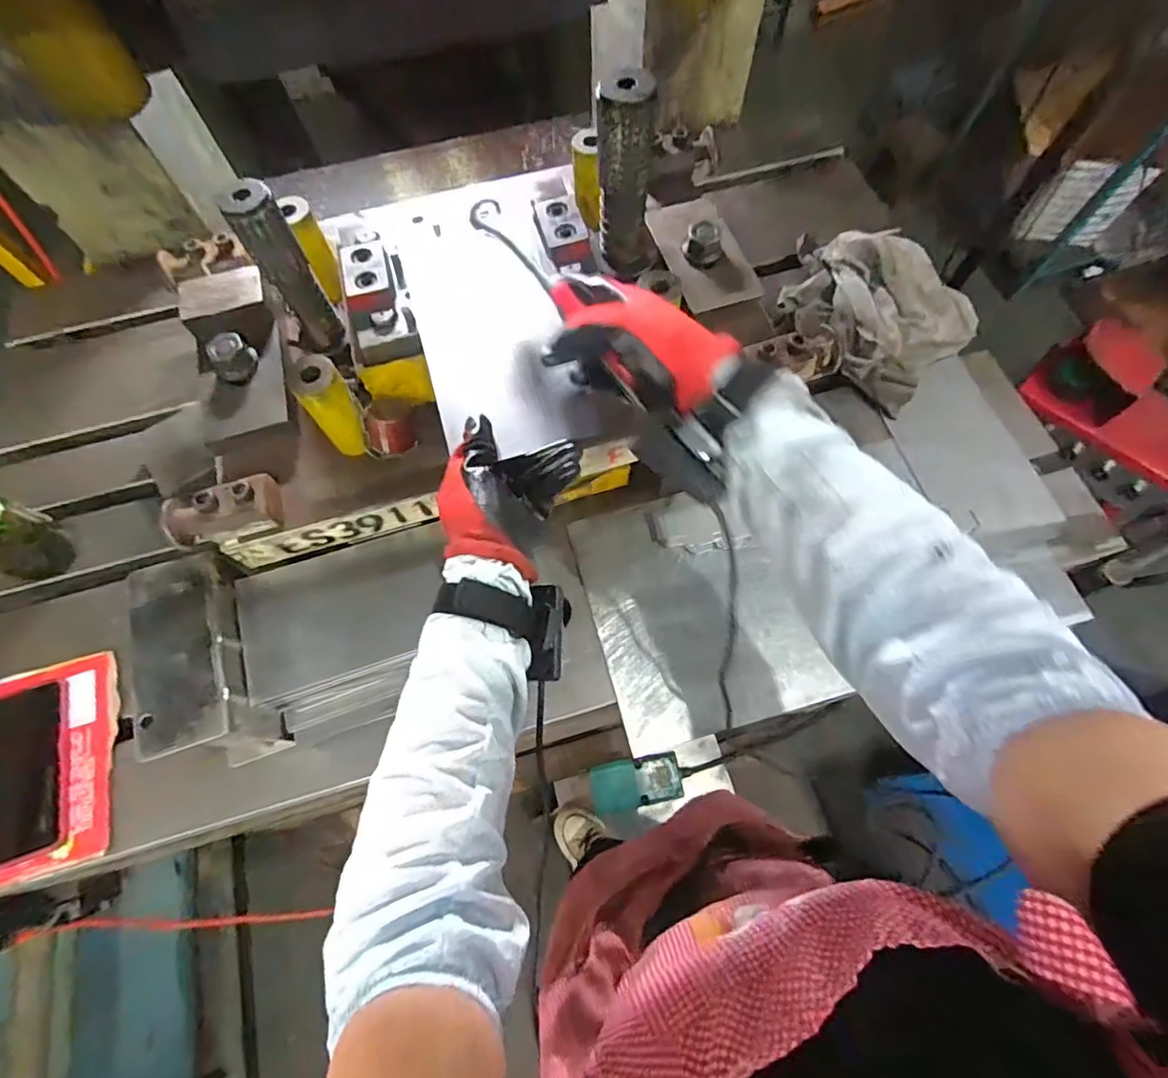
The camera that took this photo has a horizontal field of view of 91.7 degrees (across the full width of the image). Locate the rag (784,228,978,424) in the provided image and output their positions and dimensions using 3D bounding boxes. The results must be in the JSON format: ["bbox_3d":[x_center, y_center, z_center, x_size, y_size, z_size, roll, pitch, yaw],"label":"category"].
[{"bbox_3d":[0.366,-0.309,0.720,0.186,0.067,0.276,-28,68,-10],"label":"rag"}]

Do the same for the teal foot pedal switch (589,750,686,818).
[{"bbox_3d":[0.113,0.522,1.213,0.199,0.084,0.099,-12,66,-3],"label":"teal foot pedal switch"}]

